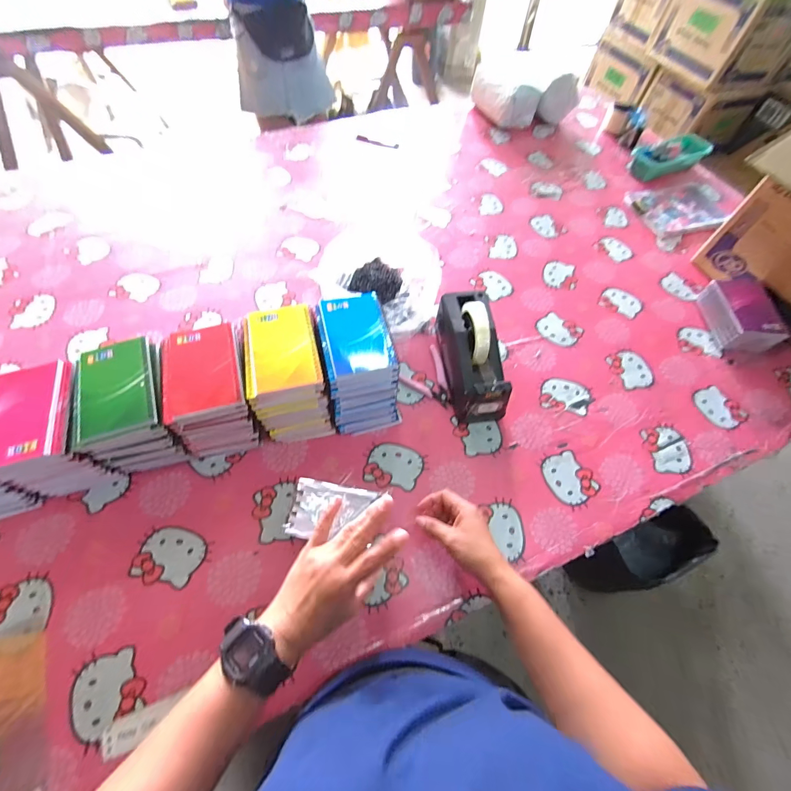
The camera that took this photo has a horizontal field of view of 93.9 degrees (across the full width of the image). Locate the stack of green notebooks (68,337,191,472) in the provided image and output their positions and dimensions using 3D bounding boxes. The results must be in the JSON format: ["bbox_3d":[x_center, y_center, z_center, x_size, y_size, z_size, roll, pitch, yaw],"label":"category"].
[{"bbox_3d":[-0.351,0.021,0.513,0.104,0.137,0.137,-14,64,-11],"label":"stack of green notebooks"}]

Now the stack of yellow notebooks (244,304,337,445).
[{"bbox_3d":[-0.152,-0.026,0.543,0.094,0.146,0.140,-10,61,-9],"label":"stack of yellow notebooks"}]

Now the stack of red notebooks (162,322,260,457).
[{"bbox_3d":[-0.251,-0.003,0.533,0.102,0.135,0.141,-11,62,-9],"label":"stack of red notebooks"}]

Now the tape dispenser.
[{"bbox_3d":[0.124,-0.069,0.596,0.076,0.121,0.200,-6,62,-7],"label":"tape dispenser"}]

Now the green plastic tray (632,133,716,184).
[{"bbox_3d":[0.733,-0.644,0.993,0.202,0.064,0.090,-20,65,-14],"label":"green plastic tray"}]

